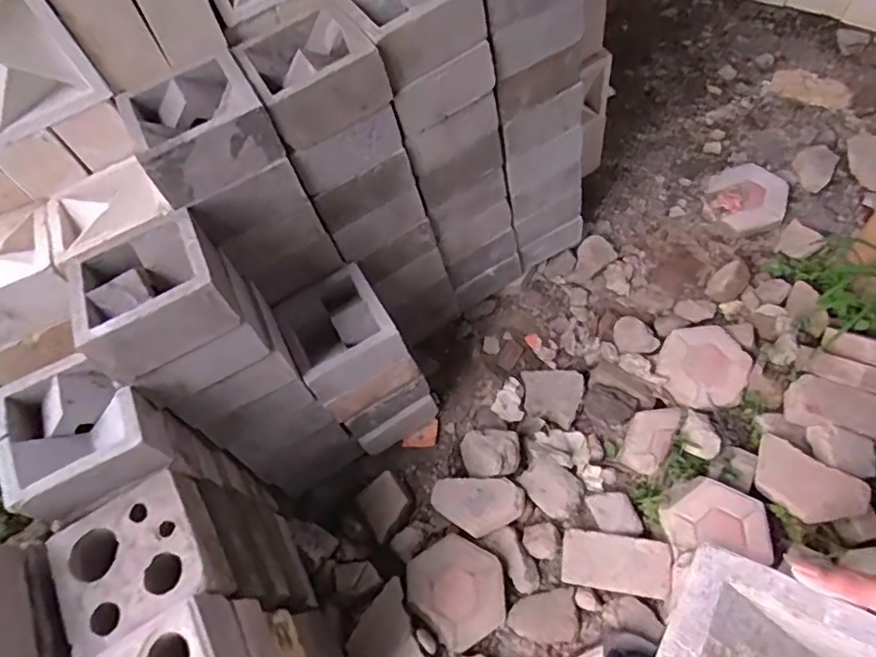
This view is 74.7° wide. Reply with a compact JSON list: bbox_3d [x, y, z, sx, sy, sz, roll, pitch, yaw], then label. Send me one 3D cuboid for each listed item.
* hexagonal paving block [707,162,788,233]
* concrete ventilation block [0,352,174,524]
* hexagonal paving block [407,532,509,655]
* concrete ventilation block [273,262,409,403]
[{"bbox_3d":[0.867,-0.369,1.612,0.210,0.076,0.223,12,62,15],"label":"hexagonal paving block"},{"bbox_3d":[-0.553,0.153,0.885,0.214,0.100,0.213,-26,59,-7],"label":"concrete ventilation block"},{"bbox_3d":[0.043,0.537,1.189,0.207,0.049,0.182,40,69,23],"label":"hexagonal paving block"},{"bbox_3d":[-0.207,0.000,1.157,0.194,0.108,0.204,-29,60,-9],"label":"concrete ventilation block"}]

